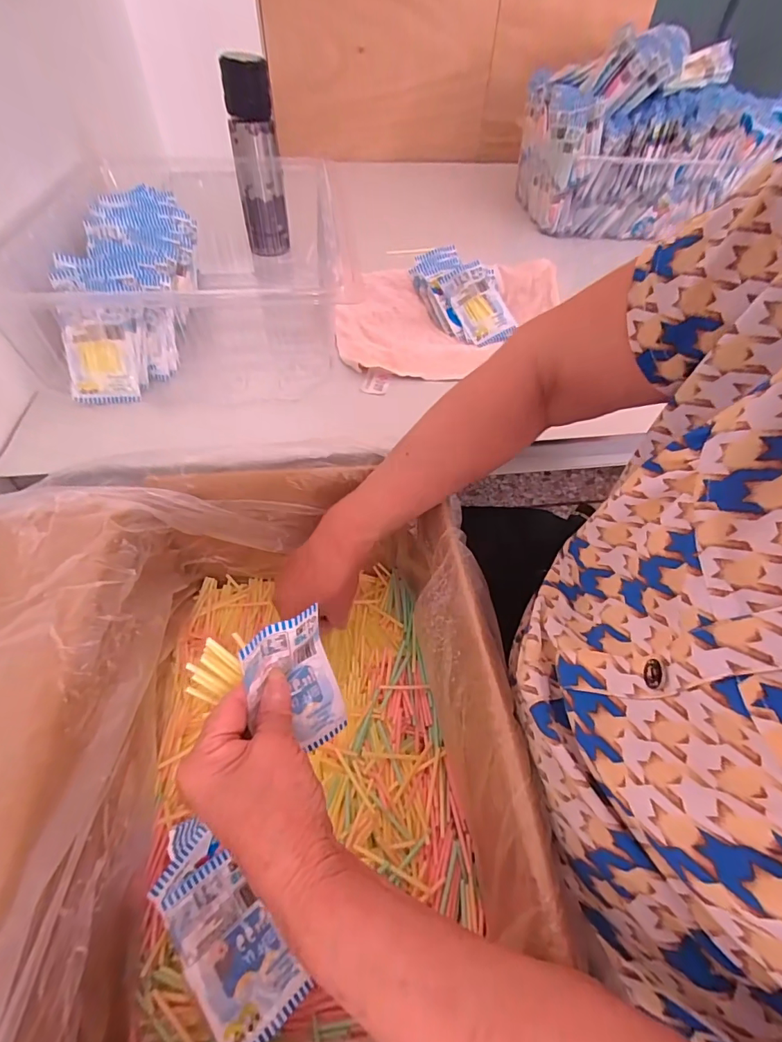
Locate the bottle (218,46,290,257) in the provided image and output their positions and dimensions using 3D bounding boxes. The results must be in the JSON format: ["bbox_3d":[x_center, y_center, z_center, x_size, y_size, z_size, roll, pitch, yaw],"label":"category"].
[{"bbox_3d":[-0.207,-0.550,0.691,0.068,0.241,0.066,-9,51,-9],"label":"bottle"}]

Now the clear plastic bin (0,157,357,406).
[{"bbox_3d":[-0.258,-0.329,0.574,0.329,0.127,0.454,-2,50,-3],"label":"clear plastic bin"}]

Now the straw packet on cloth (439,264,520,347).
[{"bbox_3d":[0.118,-0.292,0.591,0.068,0.011,0.100,-28,90,-6],"label":"straw packet on cloth"}]

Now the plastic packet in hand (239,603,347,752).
[{"bbox_3d":[-0.065,0.114,0.302,0.012,0.098,0.061,2,21,44],"label":"plastic packet in hand"}]

